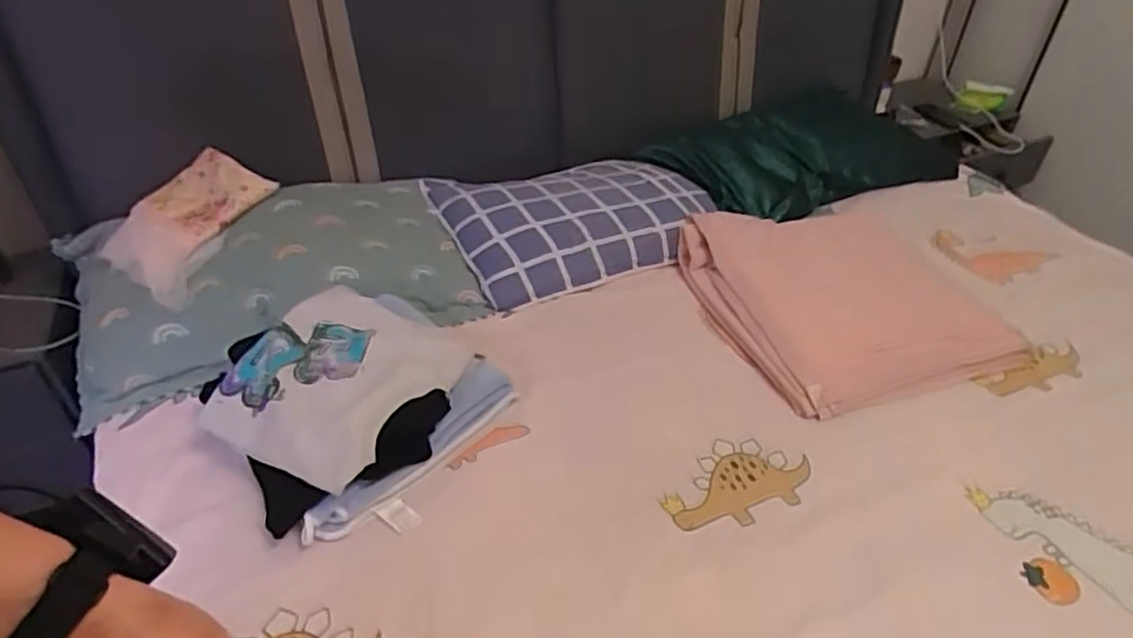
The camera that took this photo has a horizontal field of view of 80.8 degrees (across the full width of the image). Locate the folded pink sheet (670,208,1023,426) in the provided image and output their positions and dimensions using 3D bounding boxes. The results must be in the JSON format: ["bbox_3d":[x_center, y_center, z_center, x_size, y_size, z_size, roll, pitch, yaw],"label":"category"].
[{"bbox_3d":[0.514,-0.054,1.256,0.503,0.087,0.488,-12,40,-18],"label":"folded pink sheet"}]

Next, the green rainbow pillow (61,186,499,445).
[{"bbox_3d":[-0.528,-0.088,1.196,0.670,0.134,0.410,-14,41,-20],"label":"green rainbow pillow"}]

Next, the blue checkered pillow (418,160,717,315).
[{"bbox_3d":[0.012,-0.215,1.430,0.552,0.110,0.389,-13,40,-19],"label":"blue checkered pillow"}]

